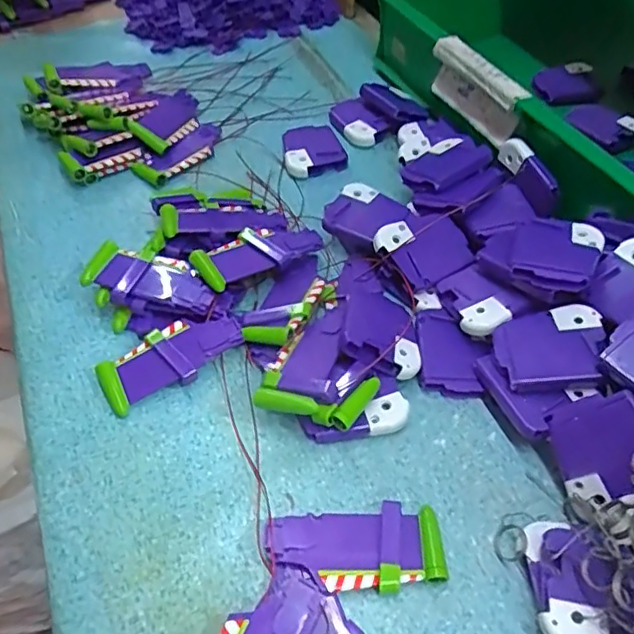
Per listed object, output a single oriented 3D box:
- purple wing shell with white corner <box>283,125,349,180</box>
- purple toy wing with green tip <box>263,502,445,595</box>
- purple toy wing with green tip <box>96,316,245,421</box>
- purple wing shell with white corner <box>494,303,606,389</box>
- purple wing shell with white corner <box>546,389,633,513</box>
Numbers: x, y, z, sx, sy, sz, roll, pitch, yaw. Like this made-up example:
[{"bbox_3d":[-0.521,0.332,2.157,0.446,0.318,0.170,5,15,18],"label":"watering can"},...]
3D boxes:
[{"bbox_3d":[-0.002,-0.150,0.497,0.052,0.012,0.067,-6,53,-2],"label":"purple wing shell with white corner"},{"bbox_3d":[0.020,0.120,0.290,0.086,0.013,0.042,-8,53,-4],"label":"purple toy wing with green tip"},{"bbox_3d":[-0.092,0.025,0.360,0.090,0.017,0.038,-24,55,-15],"label":"purple toy wing with green tip"},{"bbox_3d":[0.135,0.017,0.331,0.060,0.012,0.049,-8,54,11],"label":"purple wing shell with white corner"},{"bbox_3d":[0.151,0.069,0.299,0.048,0.011,0.050,-24,72,30],"label":"purple wing shell with white corner"}]

